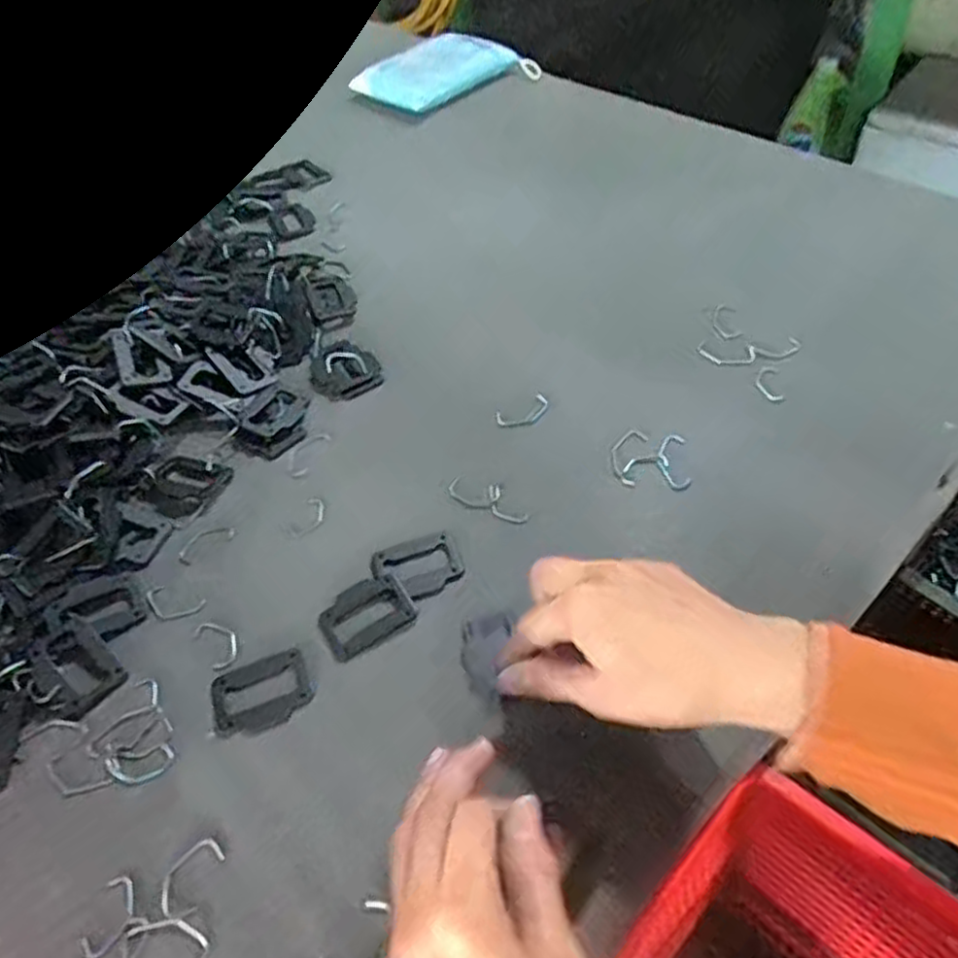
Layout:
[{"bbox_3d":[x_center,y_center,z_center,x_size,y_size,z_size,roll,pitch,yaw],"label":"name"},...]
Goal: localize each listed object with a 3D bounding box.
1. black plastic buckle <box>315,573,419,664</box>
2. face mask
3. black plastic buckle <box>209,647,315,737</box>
[{"bbox_3d":[-0.064,0.076,0.409,0.051,0.004,0.039,-28,54,-17],"label":"black plastic buckle"},{"bbox_3d":[-0.041,-0.464,0.818,0.168,0.025,0.121,-33,55,-20],"label":"face mask"},{"bbox_3d":[-0.116,0.114,0.386,0.053,0.004,0.039,-19,51,-10],"label":"black plastic buckle"}]

